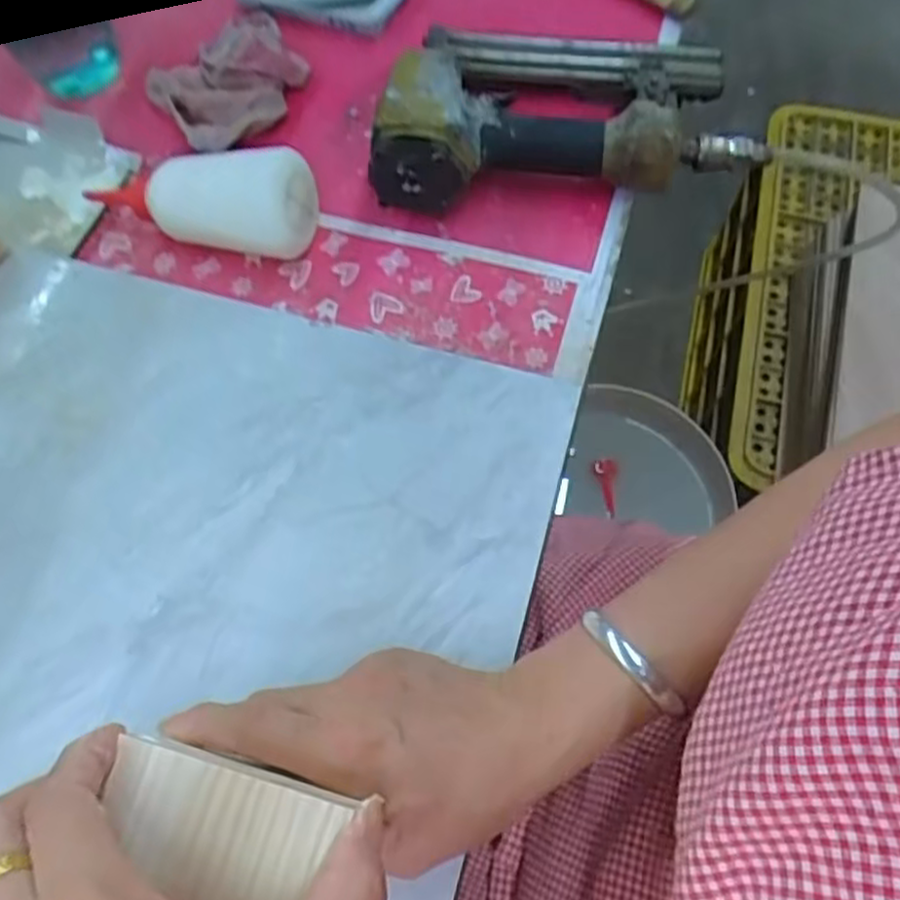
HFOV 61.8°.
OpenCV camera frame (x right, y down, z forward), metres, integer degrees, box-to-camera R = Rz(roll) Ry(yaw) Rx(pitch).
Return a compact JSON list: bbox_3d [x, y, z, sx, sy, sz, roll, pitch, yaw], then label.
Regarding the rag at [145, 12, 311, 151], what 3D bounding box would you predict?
[{"bbox_3d":[-0.160,-0.276,0.548,0.107,0.034,0.102,-33,70,-13],"label":"rag"}]

